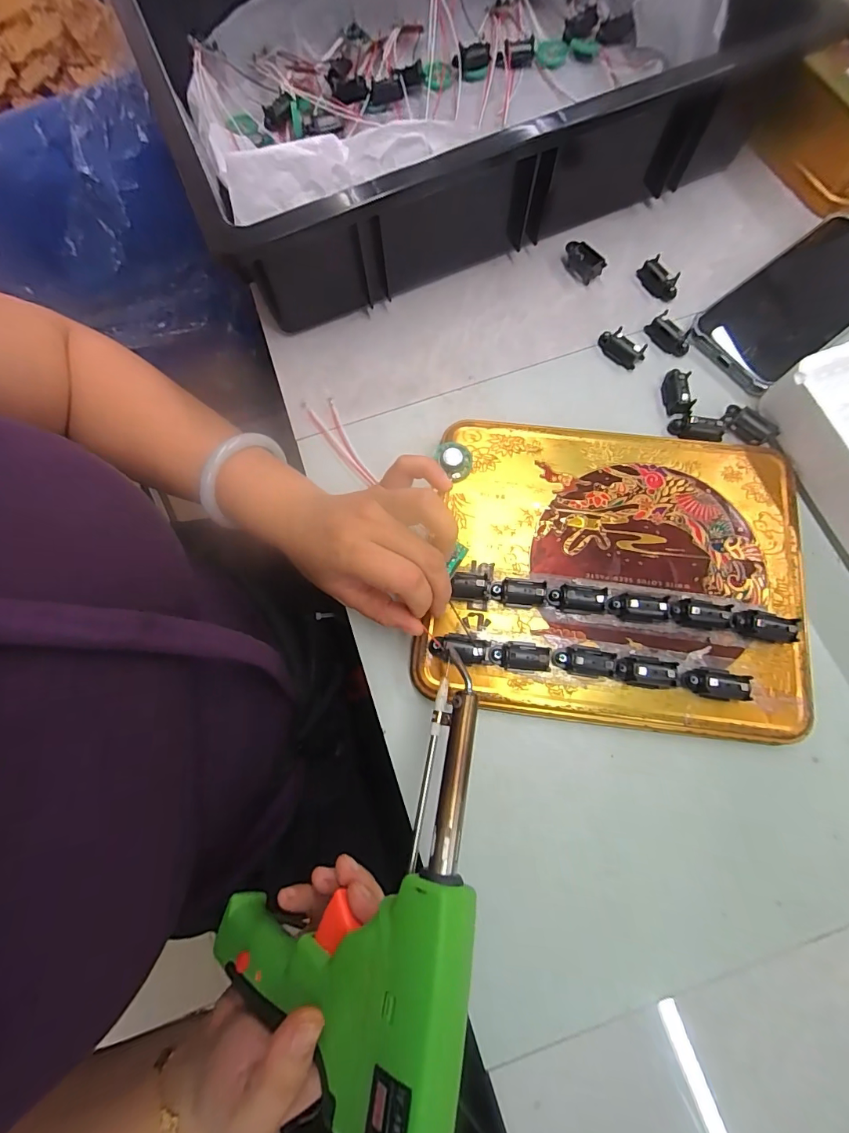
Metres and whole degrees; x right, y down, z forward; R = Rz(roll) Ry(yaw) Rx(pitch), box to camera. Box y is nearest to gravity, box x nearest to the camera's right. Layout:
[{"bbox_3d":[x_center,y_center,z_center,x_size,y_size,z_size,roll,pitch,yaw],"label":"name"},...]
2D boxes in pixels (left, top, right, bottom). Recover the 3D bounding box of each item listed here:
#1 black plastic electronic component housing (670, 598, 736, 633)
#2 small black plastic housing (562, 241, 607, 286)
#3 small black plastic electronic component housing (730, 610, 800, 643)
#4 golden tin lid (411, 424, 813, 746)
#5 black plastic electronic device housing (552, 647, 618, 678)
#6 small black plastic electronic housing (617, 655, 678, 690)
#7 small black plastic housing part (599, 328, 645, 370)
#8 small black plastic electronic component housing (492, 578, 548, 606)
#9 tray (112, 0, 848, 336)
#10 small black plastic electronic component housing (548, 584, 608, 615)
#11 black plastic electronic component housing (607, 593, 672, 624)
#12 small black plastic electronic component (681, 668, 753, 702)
[{"bbox_3d":[0.170,0.029,0.270,0.035,0.014,0.014,9,76,4],"label":"black plastic electronic component housing"},{"bbox_3d":[0.126,-0.245,0.354,0.013,0.018,0.035,-43,79,-8],"label":"small black plastic housing"},{"bbox_3d":[0.204,0.037,0.268,0.036,0.014,0.016,13,77,5],"label":"small black plastic electronic component housing"},{"bbox_3d":[0.123,0.001,0.287,0.230,0.011,0.190,7,78,2],"label":"golden tin lid"},{"bbox_3d":[0.096,0.057,0.263,0.035,0.018,0.017,5,76,3],"label":"black plastic electronic device housing"},{"bbox_3d":[0.131,0.062,0.263,0.033,0.015,0.018,7,76,4],"label":"small black plastic electronic housing"},{"bbox_3d":[0.148,-0.165,0.332,0.014,0.011,0.035,-43,79,-8],"label":"small black plastic housing part"},{"bbox_3d":[0.059,0.016,0.276,0.032,0.014,0.015,3,76,3],"label":"small black plastic electronic component housing"},{"bbox_3d":[0.036,-0.402,0.353,0.461,0.094,0.316,-21,76,-3],"label":"tray"},{"bbox_3d":[0.095,0.020,0.273,0.033,0.015,0.016,3,76,3],"label":"small black plastic electronic component housing"},{"bbox_3d":[0.131,0.026,0.271,0.034,0.015,0.014,7,76,4],"label":"black plastic electronic component housing"},{"bbox_3d":[0.172,0.070,0.261,0.034,0.014,0.017,10,77,4],"label":"small black plastic electronic component"}]

